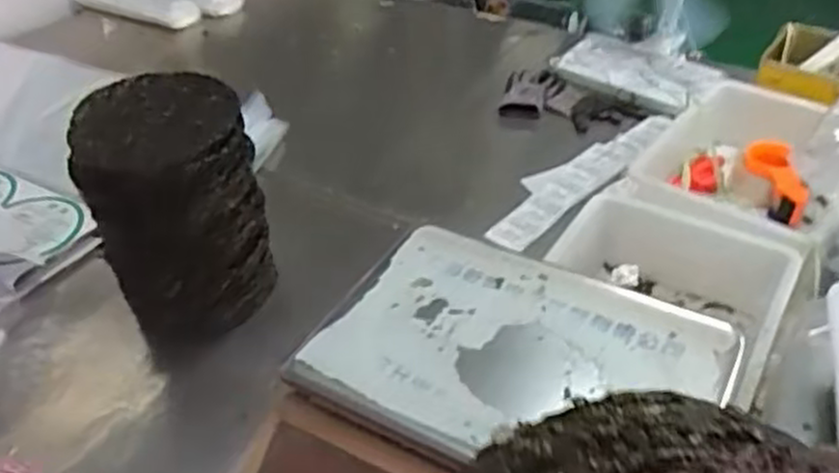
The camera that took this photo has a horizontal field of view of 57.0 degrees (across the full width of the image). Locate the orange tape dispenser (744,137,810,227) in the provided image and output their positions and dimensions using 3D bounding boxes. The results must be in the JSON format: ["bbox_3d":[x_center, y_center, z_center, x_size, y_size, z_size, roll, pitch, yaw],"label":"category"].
[{"bbox_3d":[0.554,-0.085,1.205,0.069,0.057,0.167,4,39,7],"label":"orange tape dispenser"}]

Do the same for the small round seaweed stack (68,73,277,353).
[{"bbox_3d":[-0.310,-0.026,1.005,0.196,0.290,0.194,-1,39,1],"label":"small round seaweed stack"}]

